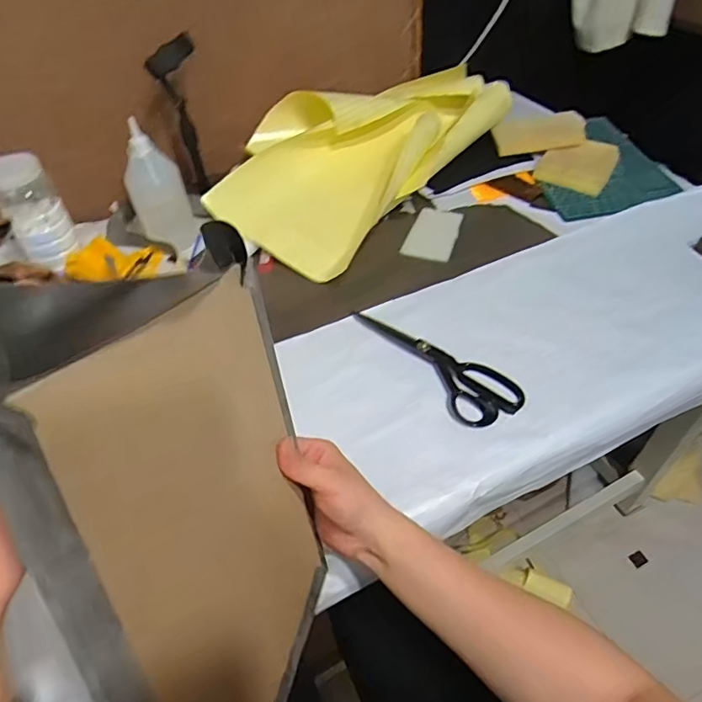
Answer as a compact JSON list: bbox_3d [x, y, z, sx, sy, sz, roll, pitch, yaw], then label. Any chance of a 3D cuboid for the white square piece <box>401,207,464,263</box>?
[{"bbox_3d":[0.131,-0.185,0.840,0.073,0.008,0.125,14,51,16],"label":"white square piece"}]

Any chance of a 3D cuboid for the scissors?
[{"bbox_3d":[0.104,0.004,0.657,0.081,0.012,0.228,-29,53,-20],"label":"scissors"}]

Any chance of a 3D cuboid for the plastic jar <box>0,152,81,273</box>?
[{"bbox_3d":[-0.444,-0.197,0.751,0.076,0.153,0.072,-2,49,2],"label":"plastic jar"}]

